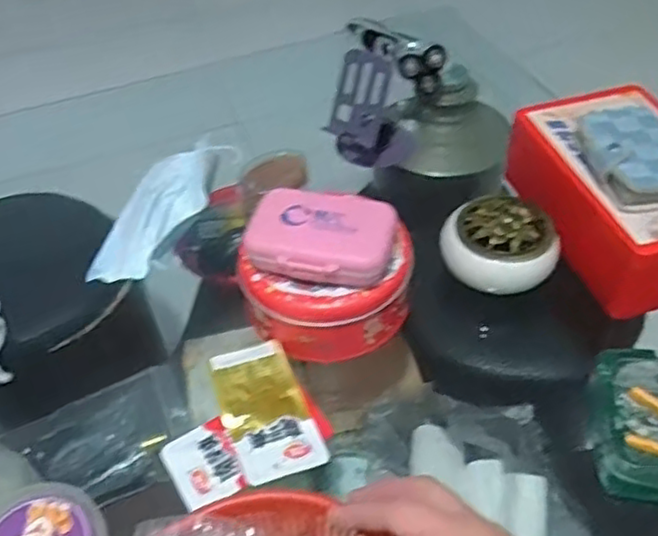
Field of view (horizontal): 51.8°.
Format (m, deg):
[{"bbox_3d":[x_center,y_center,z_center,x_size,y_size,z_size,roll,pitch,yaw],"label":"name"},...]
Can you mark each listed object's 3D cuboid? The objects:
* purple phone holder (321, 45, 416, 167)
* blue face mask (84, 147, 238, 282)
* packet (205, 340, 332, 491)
[{"bbox_3d":[0.043,-0.159,0.684,0.065,0.108,0.070,33,56,31],"label":"purple phone holder"},{"bbox_3d":[-0.158,-0.066,0.654,0.069,0.027,0.206,12,48,16],"label":"blue face mask"},{"bbox_3d":[-0.046,0.100,0.487,0.059,0.019,0.107,-18,47,-13],"label":"packet"}]

